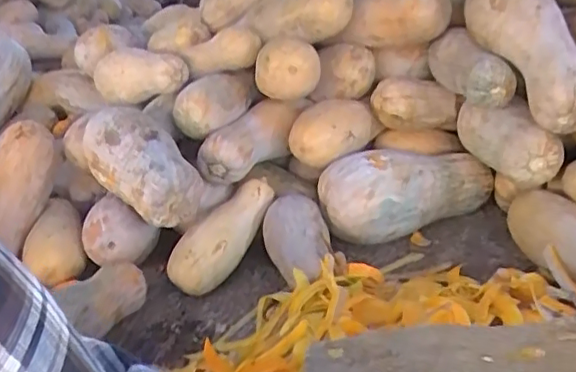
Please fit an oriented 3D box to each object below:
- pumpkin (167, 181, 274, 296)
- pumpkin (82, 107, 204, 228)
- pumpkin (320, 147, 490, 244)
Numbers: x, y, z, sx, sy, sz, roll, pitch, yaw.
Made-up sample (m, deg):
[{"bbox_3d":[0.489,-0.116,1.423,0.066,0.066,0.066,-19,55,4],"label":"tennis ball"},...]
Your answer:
[{"bbox_3d":[-0.133,0.091,1.248,0.094,0.099,0.294,20,62,45],"label":"pumpkin"},{"bbox_3d":[-0.307,-0.054,1.260,0.158,0.140,0.326,-27,53,-36],"label":"pumpkin"},{"bbox_3d":[0.271,0.016,1.331,0.407,0.187,0.147,-5,22,-24],"label":"pumpkin"}]

